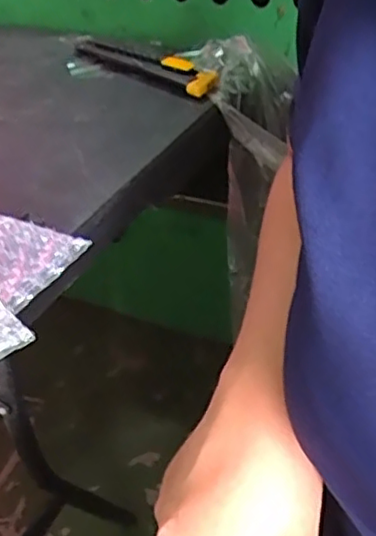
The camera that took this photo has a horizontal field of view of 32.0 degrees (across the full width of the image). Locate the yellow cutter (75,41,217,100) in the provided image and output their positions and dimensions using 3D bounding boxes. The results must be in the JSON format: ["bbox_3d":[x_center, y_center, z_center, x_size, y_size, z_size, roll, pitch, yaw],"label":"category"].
[{"bbox_3d":[-0.044,-0.179,0.576,0.036,0.019,0.175,-32,44,-33],"label":"yellow cutter"}]

